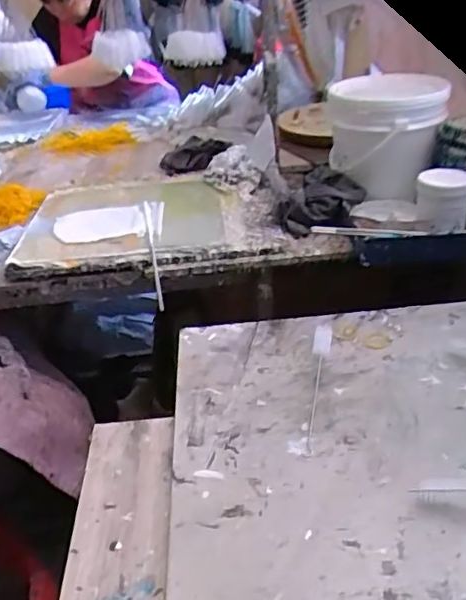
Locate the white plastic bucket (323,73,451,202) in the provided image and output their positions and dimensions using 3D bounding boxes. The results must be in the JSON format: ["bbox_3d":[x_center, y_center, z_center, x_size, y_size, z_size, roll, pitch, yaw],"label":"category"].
[{"bbox_3d":[0.282,-0.313,1.099,0.196,0.159,0.226,2,28,5],"label":"white plastic bucket"}]

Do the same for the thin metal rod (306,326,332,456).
[{"bbox_3d":[0.088,0.086,0.616,0.019,0.007,0.200,1,32,14],"label":"thin metal rod"}]

